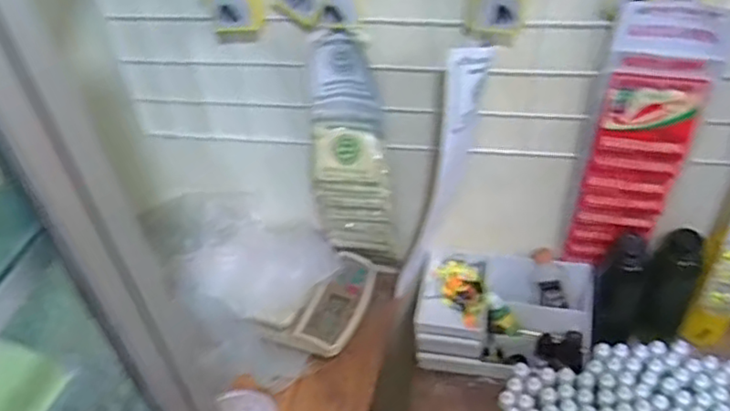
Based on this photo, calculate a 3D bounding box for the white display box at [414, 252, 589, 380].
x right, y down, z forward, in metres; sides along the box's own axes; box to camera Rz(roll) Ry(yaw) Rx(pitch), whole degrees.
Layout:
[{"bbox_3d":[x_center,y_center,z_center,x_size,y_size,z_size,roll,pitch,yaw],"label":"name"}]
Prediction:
[{"bbox_3d":[0.191,0.152,0.920,0.231,0.104,0.134,4,42,10],"label":"white display box"}]

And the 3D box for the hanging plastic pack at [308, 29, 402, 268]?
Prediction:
[{"bbox_3d":[-0.019,-0.055,0.843,0.100,0.335,0.067,-7,41,-3],"label":"hanging plastic pack"}]

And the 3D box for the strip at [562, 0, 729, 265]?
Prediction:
[{"bbox_3d":[0.318,-0.065,0.770,0.116,0.354,0.019,8,43,14],"label":"strip"}]

